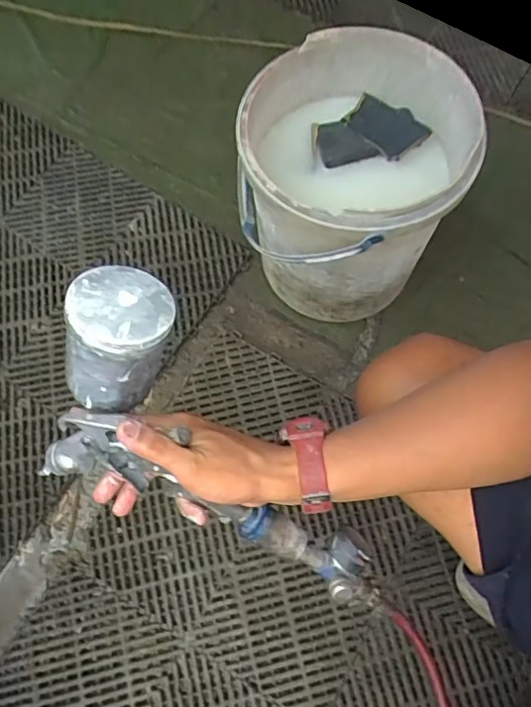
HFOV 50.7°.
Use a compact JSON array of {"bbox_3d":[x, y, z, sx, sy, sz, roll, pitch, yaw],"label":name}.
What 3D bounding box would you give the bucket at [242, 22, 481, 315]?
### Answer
[{"bbox_3d":[0.116,-0.236,0.788,0.276,0.308,0.290,0,69,0],"label":"bucket"}]

